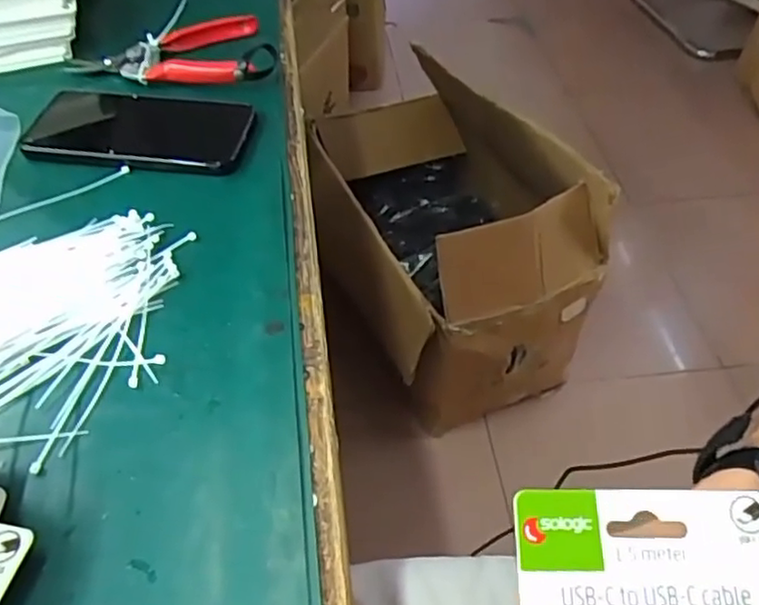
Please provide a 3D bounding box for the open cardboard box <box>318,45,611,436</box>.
[{"bbox_3d":[0.111,-0.144,1.208,0.417,0.401,0.610,-16,52,-15],"label":"open cardboard box"}]

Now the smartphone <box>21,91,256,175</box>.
[{"bbox_3d":[-0.174,-0.129,0.477,0.160,0.009,0.081,6,50,4],"label":"smartphone"}]

